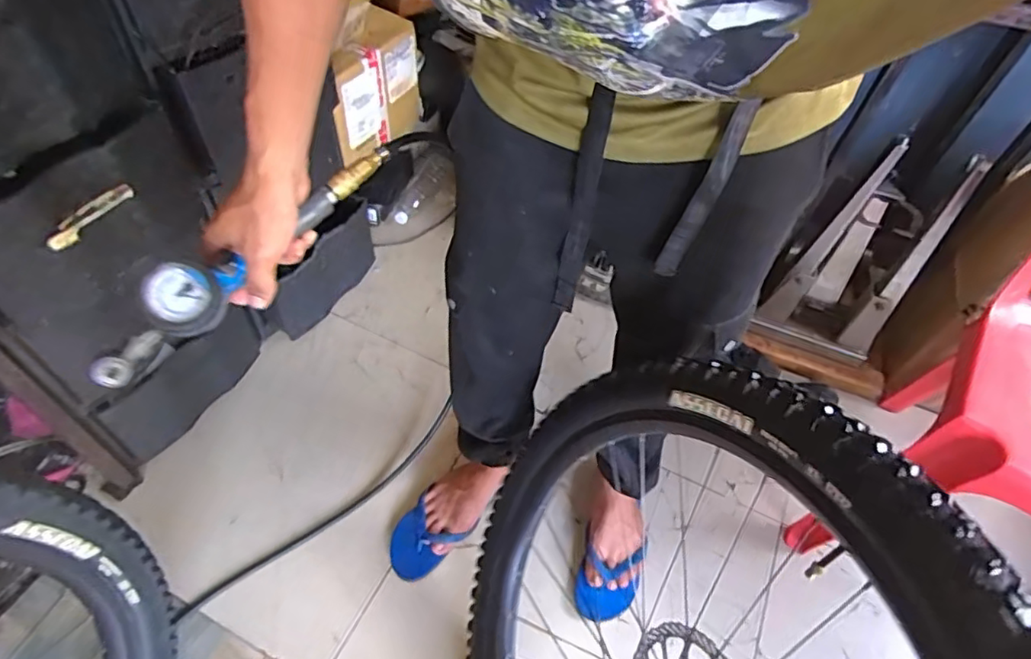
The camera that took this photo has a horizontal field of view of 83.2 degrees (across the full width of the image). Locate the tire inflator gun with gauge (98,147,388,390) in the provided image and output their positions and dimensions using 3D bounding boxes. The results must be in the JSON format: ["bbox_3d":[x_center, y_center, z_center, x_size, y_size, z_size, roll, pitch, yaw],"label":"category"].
[{"bbox_3d":[-0.235,-0.072,0.529,0.045,0.061,0.323,31,61,20],"label":"tire inflator gun with gauge"}]

